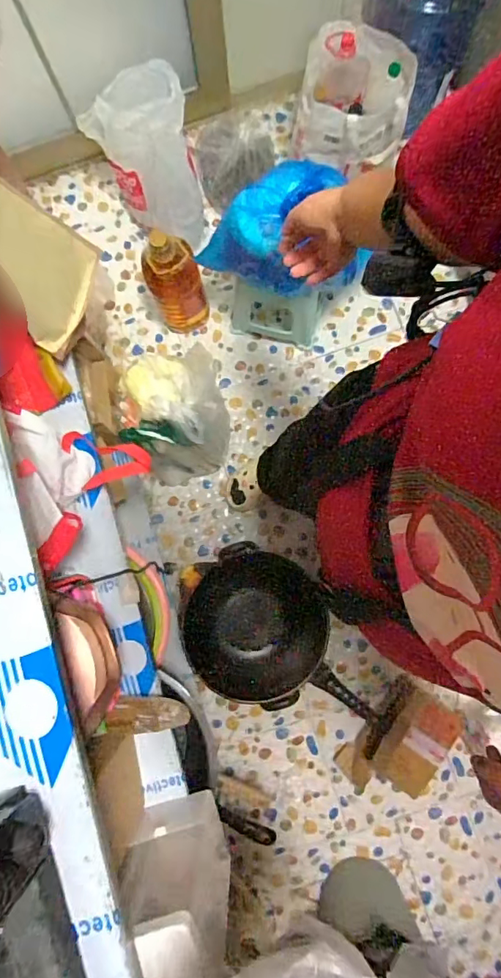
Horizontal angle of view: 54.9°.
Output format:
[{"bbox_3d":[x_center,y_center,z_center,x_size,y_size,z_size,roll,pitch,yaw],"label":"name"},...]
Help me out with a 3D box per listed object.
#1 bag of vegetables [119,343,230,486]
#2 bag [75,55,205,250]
[{"bbox_3d":[-0.185,-0.184,1.183,0.239,0.274,0.277,-25,80,-5],"label":"bag of vegetables"},{"bbox_3d":[-0.263,-0.846,1.243,0.233,0.347,0.238,-10,80,-2],"label":"bag"}]

